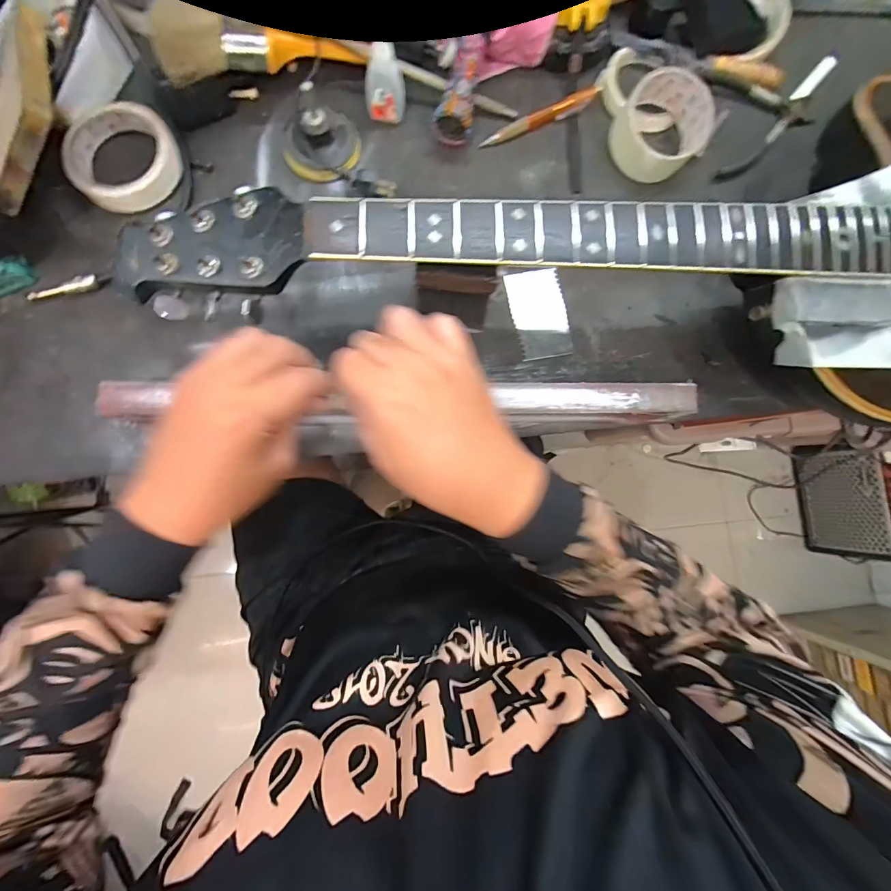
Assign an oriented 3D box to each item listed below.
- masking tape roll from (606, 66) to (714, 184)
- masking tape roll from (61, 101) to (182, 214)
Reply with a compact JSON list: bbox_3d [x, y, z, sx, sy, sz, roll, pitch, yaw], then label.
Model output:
[{"bbox_3d":[0.212,-0.313,0.384,0.084,0.048,0.091,0,84,-4],"label":"masking tape roll"},{"bbox_3d":[-0.294,-0.264,0.357,0.091,0.020,0.095,0,84,-4],"label":"masking tape roll"}]

